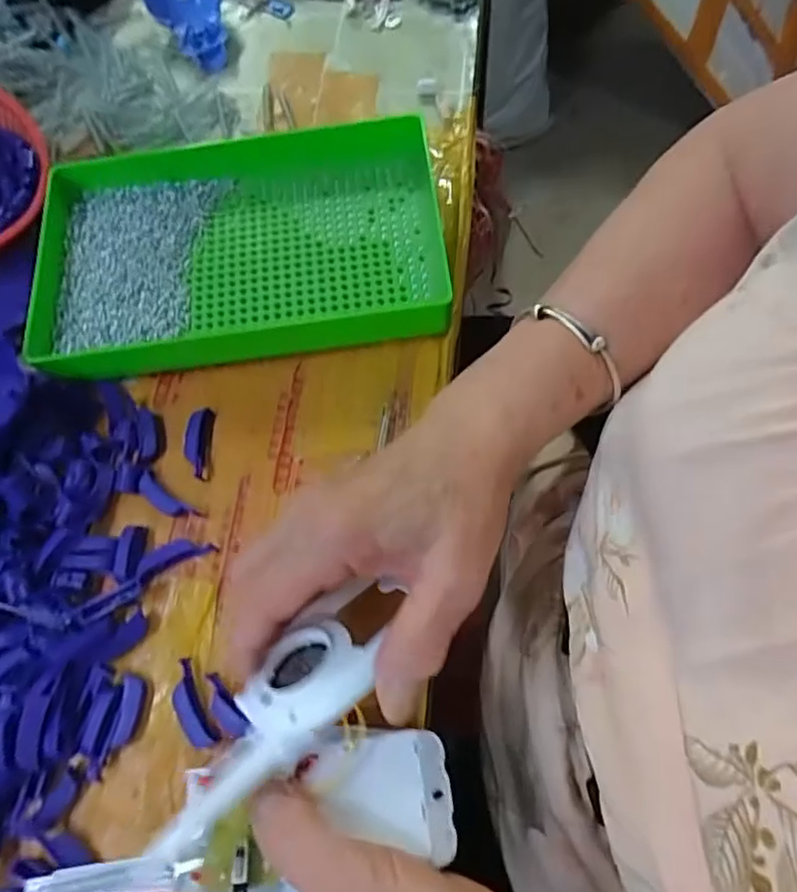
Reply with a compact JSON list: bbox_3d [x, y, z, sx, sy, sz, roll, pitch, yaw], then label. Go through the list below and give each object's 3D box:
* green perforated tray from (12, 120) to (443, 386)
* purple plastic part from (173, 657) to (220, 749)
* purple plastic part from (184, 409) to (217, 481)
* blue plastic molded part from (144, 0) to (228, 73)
[{"bbox_3d":[-0.099,-0.121,0.376,0.246,0.039,0.146,-7,69,-2],"label":"green perforated tray"},{"bbox_3d":[-0.101,0.126,0.297,0.014,0.010,0.042,-27,67,-7],"label":"purple plastic part"},{"bbox_3d":[-0.114,-0.001,0.349,0.016,0.005,0.042,-4,67,4],"label":"purple plastic part"},{"bbox_3d":[-0.160,-0.337,0.465,0.059,0.034,0.096,-18,68,0],"label":"blue plastic molded part"}]

